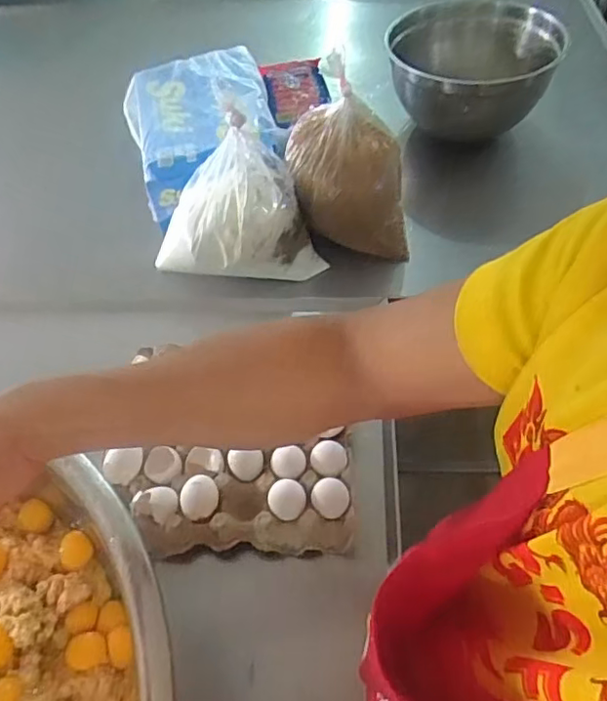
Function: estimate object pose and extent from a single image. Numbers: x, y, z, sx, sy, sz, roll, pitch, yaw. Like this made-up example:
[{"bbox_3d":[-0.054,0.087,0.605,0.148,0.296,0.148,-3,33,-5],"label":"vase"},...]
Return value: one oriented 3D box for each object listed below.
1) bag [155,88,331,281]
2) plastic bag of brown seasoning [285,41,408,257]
[{"bbox_3d":[-0.110,-0.207,0.882,0.244,0.188,0.147,-17,52,-10],"label":"bag"},{"bbox_3d":[0.068,-0.278,0.888,0.179,0.242,0.133,-4,51,0],"label":"plastic bag of brown seasoning"}]

